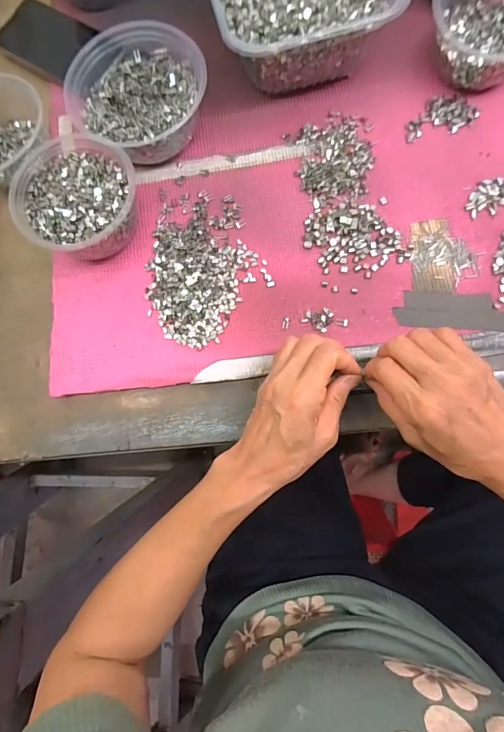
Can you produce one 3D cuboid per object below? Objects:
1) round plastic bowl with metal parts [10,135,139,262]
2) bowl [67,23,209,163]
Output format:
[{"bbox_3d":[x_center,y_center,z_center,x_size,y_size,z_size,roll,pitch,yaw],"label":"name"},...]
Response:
[{"bbox_3d":[-0.165,-0.164,0.379,0.109,0.057,0.116,-1,79,4],"label":"round plastic bowl with metal parts"},{"bbox_3d":[-0.115,-0.274,0.398,0.132,0.054,0.130,-1,79,4],"label":"bowl"}]

